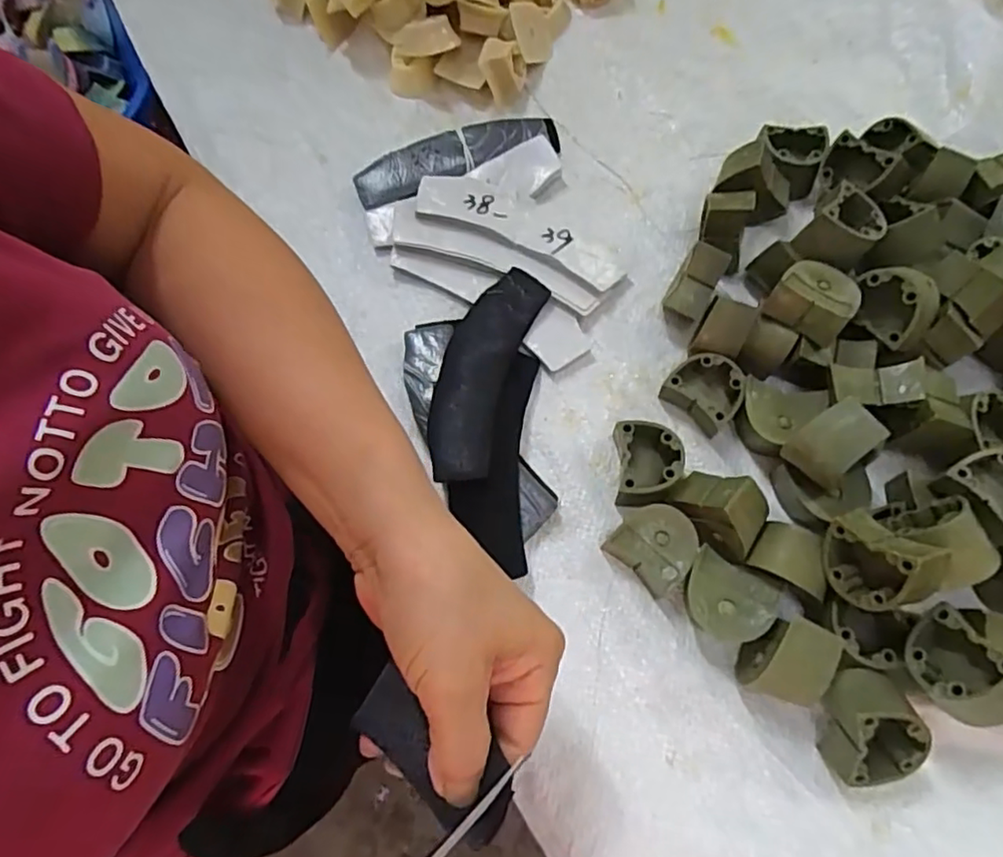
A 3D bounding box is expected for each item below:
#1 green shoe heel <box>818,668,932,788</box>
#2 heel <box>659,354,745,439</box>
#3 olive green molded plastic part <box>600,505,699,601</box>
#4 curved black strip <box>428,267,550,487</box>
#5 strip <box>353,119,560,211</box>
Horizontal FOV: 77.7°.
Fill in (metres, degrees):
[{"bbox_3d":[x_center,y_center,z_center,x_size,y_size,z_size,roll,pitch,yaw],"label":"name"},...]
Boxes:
[{"bbox_3d":[0.187,0.152,0.315,0.039,0.030,0.046,-8,108,-1],"label":"green shoe heel"},{"bbox_3d":[0.130,-0.025,0.394,0.043,0.026,0.036,42,77,15],"label":"heel"},{"bbox_3d":[0.087,0.066,0.361,0.045,0.027,0.042,32,74,12],"label":"olive green molded plastic part"},{"bbox_3d":[-0.013,-0.038,0.400,0.048,0.021,0.153,16,72,8],"label":"curved black strip"},{"bbox_3d":[-0.035,-0.210,0.478,0.158,0.009,0.044,-22,71,-6],"label":"strip"}]

